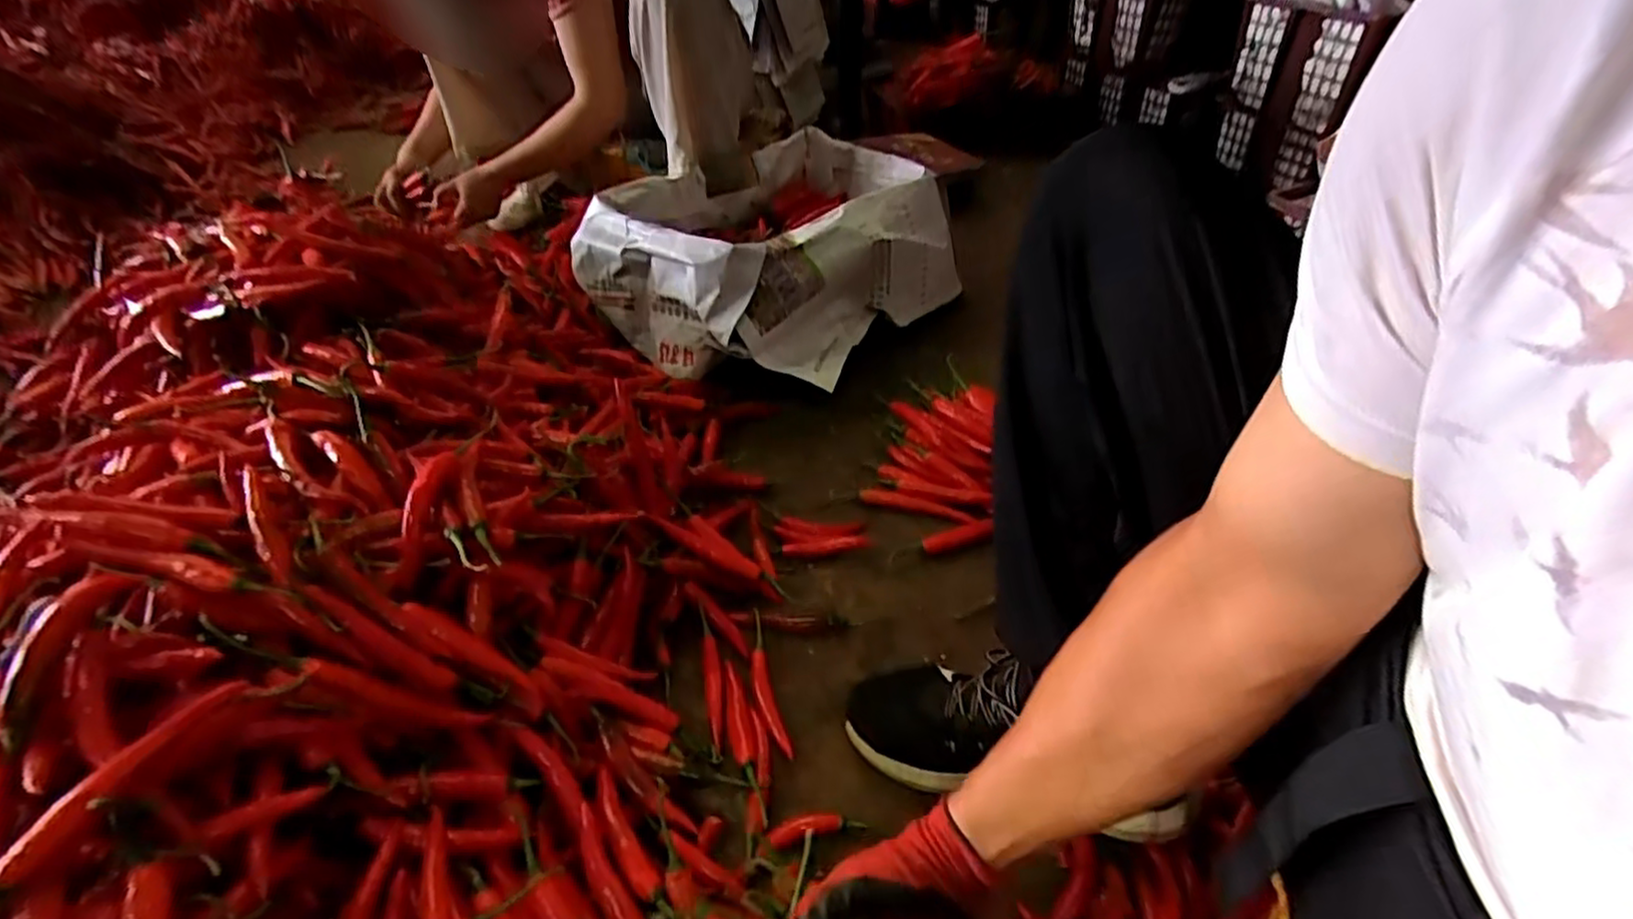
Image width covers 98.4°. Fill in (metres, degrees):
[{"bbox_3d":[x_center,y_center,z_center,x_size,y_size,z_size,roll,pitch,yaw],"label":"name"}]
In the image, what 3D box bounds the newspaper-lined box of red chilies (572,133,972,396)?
[{"bbox_3d":[-0.056,-0.332,1.108,0.446,0.182,0.533,24,47,25],"label":"newspaper-lined box of red chilies"}]

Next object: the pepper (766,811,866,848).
[{"bbox_3d":[-0.001,0.298,0.575,0.077,0.016,0.021,-10,43,-10],"label":"pepper"}]

